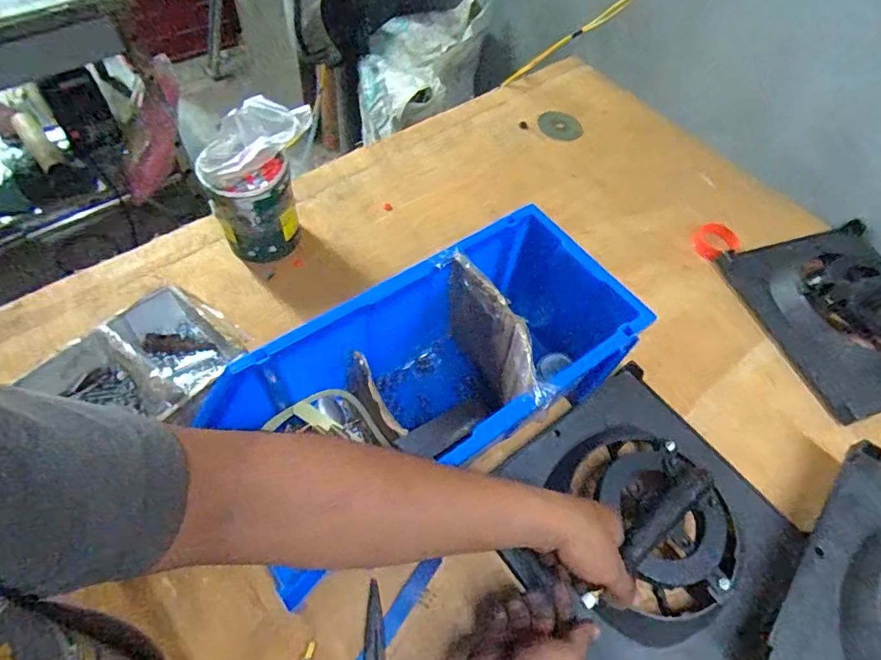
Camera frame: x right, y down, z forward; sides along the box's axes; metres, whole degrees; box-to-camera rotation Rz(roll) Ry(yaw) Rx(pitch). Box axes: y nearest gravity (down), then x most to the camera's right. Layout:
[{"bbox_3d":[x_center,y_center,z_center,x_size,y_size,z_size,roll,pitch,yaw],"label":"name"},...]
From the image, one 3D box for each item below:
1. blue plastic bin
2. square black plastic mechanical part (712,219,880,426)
[{"bbox_3d":[-0.007,0.064,0.574,0.419,0.185,0.198,-31,66,-20],"label":"blue plastic bin"},{"bbox_3d":[0.637,-0.046,0.765,0.293,0.076,0.305,-18,62,-14],"label":"square black plastic mechanical part"}]

